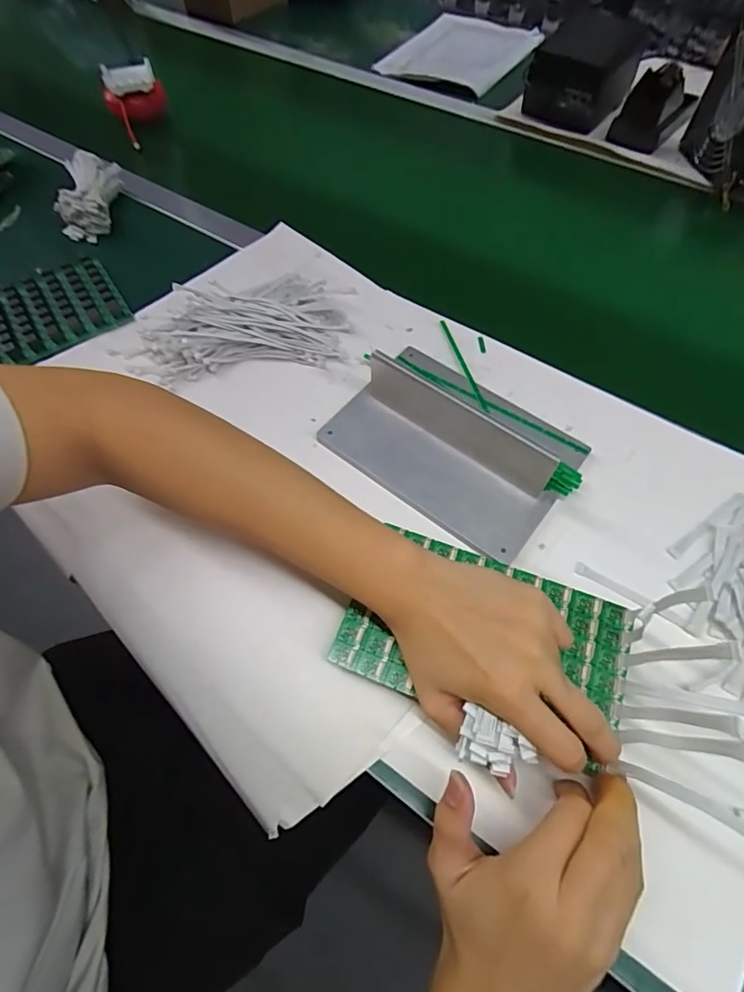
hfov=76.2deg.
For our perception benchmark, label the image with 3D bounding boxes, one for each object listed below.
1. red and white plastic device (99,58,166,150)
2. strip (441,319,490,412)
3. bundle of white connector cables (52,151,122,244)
[{"bbox_3d":[-0.326,-0.545,0.657,0.078,0.052,0.102,-18,62,-11],"label":"red and white plastic device"},{"bbox_3d":[0.088,-0.127,0.459,0.005,0.006,0.123,-12,61,-8],"label":"strip"},{"bbox_3d":[-0.342,-0.365,0.572,0.058,0.043,0.104,-4,61,-1],"label":"bundle of white connector cables"}]

